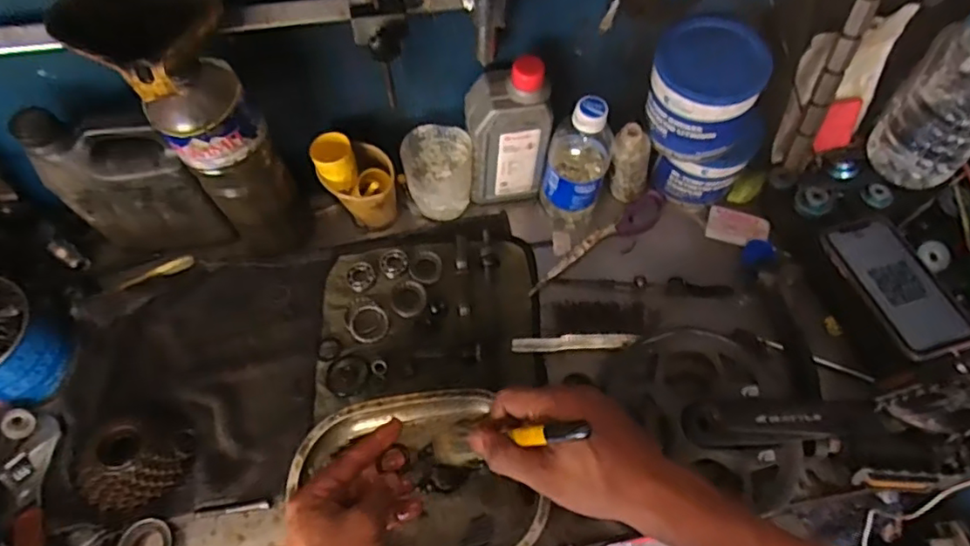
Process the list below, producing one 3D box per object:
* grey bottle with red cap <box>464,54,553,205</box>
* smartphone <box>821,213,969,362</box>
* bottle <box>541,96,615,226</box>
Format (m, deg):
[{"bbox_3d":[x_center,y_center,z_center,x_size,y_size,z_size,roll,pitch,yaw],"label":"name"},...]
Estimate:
[{"bbox_3d":[0.021,-0.144,0.626,0.079,0.166,0.056,-11,62,-6],"label":"grey bottle with red cap"},{"bbox_3d":[0.400,0.009,0.589,0.081,0.011,0.154,-15,55,-9],"label":"smartphone"},{"bbox_3d":[0.096,-0.116,0.631,0.061,0.166,0.062,15,63,8],"label":"bottle"}]

